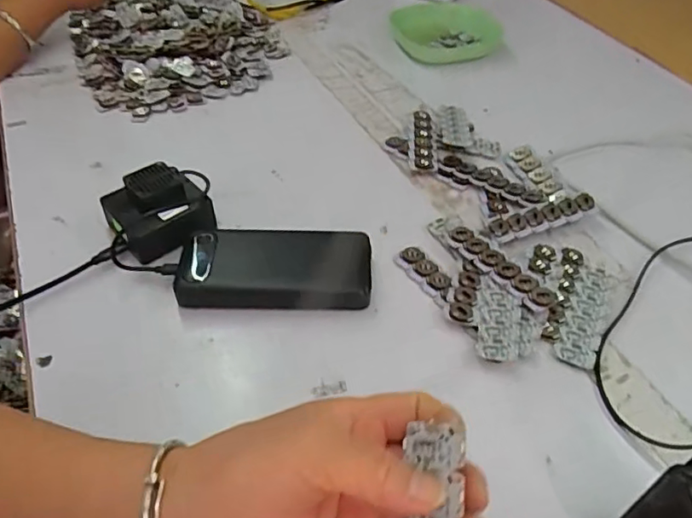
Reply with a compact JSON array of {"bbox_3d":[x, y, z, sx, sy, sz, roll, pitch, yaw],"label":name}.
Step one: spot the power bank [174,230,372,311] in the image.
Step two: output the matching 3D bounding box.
[{"bbox_3d":[-0.058,0.009,0.469,0.155,0.025,0.071,0,45,-2],"label":"power bank"}]

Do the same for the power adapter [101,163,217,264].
[{"bbox_3d":[-0.161,-0.042,0.496,0.087,0.047,0.078,-24,50,-23],"label":"power adapter"}]

